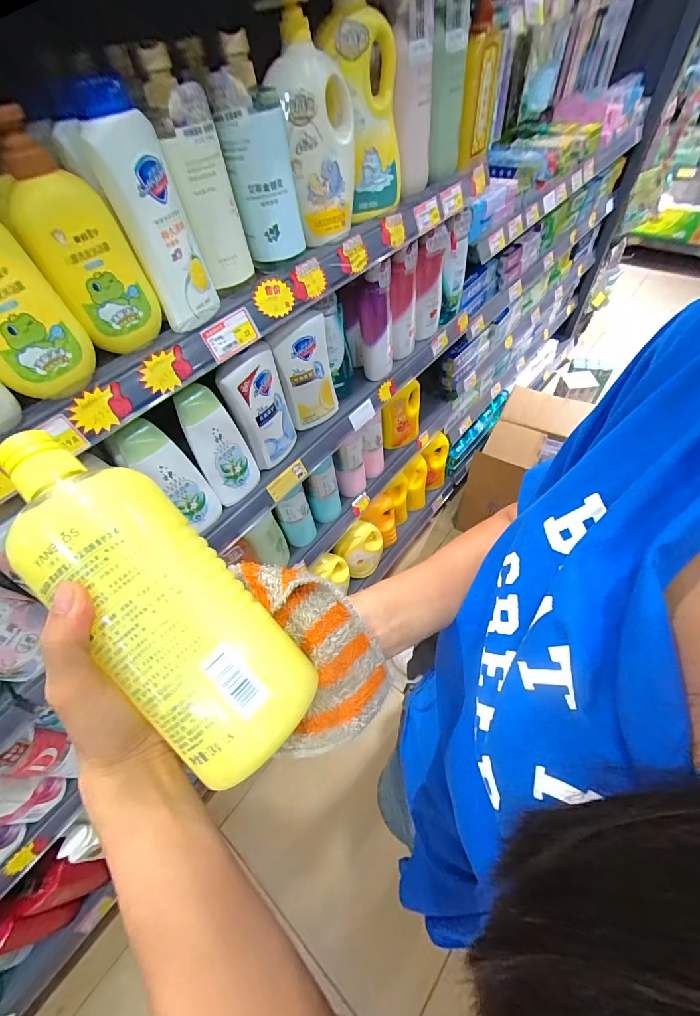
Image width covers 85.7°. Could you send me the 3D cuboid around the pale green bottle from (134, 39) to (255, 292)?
[{"bbox_3d":[-0.168,-0.367,0.431,0.071,0.188,0.062,-30,56,-16],"label":"pale green bottle"}]

